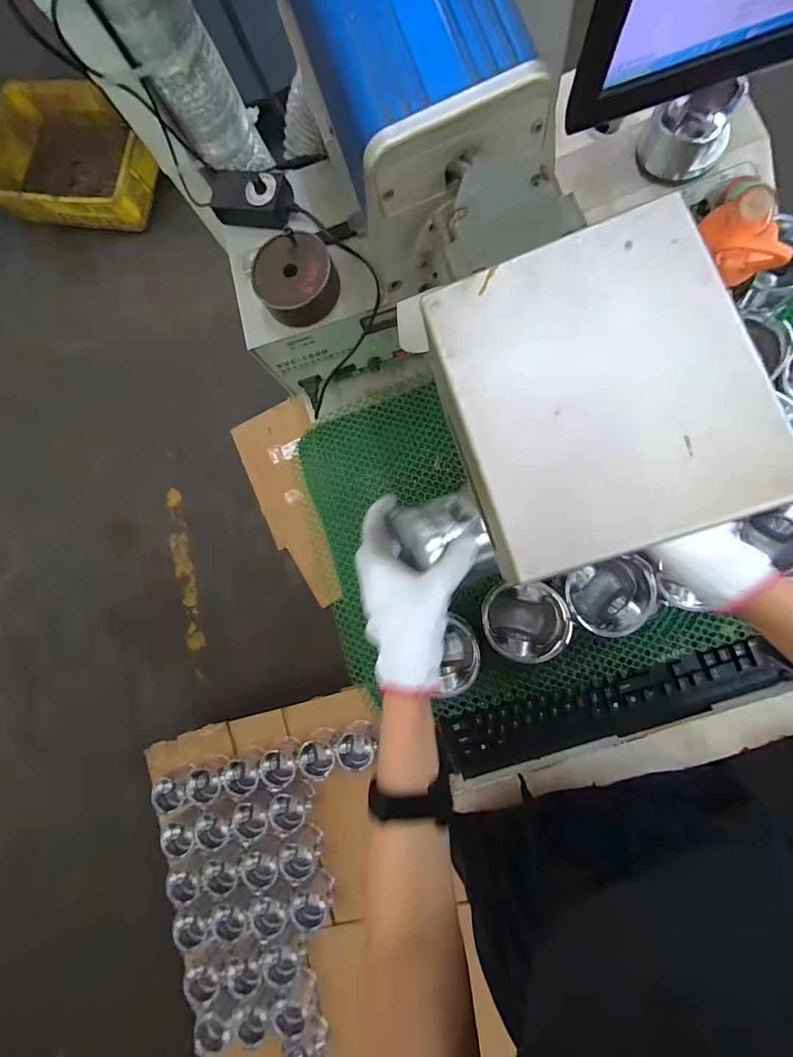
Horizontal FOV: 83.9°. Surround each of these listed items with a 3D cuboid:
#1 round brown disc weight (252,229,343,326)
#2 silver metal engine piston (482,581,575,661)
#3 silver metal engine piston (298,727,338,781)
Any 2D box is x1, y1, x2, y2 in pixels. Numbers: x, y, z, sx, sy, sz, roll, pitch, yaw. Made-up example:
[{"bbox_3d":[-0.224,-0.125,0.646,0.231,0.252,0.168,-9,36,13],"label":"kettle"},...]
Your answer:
[{"bbox_3d":[-0.111,-0.274,0.487,0.087,0.043,0.084,-27,82,4],"label":"round brown disc weight"},{"bbox_3d":[0.147,0.106,0.515,0.086,0.080,0.087,-7,84,7],"label":"silver metal engine piston"},{"bbox_3d":[-0.189,0.558,1.093,0.091,0.085,0.101,3,85,8],"label":"silver metal engine piston"}]

